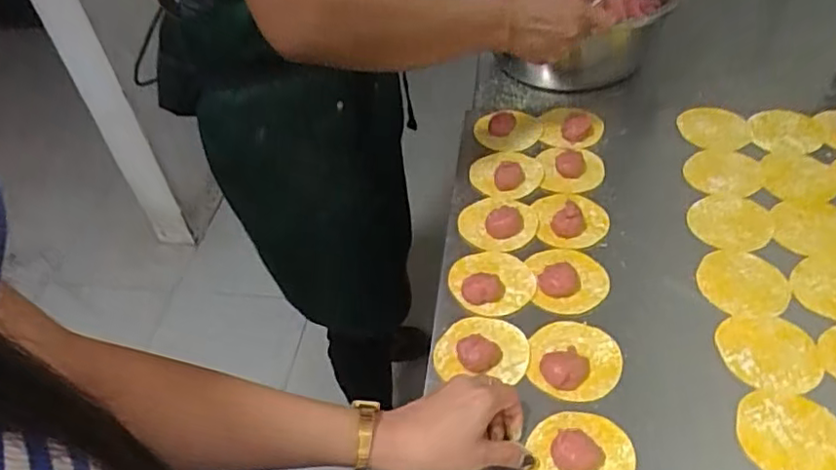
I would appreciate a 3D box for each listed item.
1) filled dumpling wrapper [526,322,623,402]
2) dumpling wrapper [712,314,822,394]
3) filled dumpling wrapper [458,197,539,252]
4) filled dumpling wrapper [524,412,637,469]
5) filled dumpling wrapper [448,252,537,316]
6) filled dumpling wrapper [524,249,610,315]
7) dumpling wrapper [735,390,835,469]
[{"bbox_3d":[0.142,0.109,0.570,0.080,0.014,0.079,3,47,10],"label":"filled dumpling wrapper"},{"bbox_3d":[0.312,0.104,0.562,0.083,0.004,0.078,3,47,10],"label":"dumpling wrapper"},{"bbox_3d":[0.088,-0.017,0.694,0.080,0.023,0.071,23,54,26],"label":"filled dumpling wrapper"},{"bbox_3d":[0.129,0.174,0.495,0.079,0.017,0.076,-1,47,6],"label":"filled dumpling wrapper"},{"bbox_3d":[0.076,0.043,0.634,0.079,0.016,0.075,-4,46,4],"label":"filled dumpling wrapper"},{"bbox_3d":[0.153,0.043,0.635,0.075,0.016,0.074,-3,46,4],"label":"filled dumpling wrapper"},{"bbox_3d":[0.302,0.163,0.508,0.082,0.004,0.078,-3,50,4],"label":"dumpling wrapper"}]

